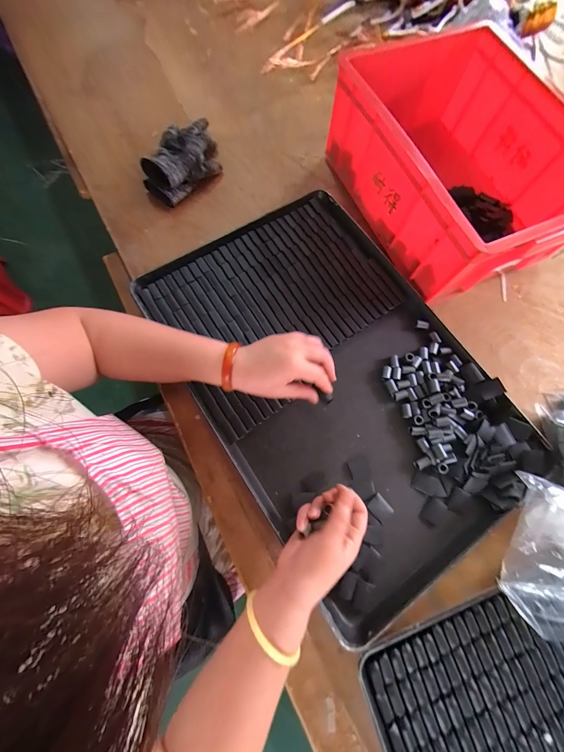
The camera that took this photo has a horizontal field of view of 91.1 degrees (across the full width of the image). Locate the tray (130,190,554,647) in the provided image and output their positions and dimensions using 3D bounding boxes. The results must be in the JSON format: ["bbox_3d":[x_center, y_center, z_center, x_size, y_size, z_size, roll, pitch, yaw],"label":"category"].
[{"bbox_3d":[0.079,-0.008,0.423,0.394,0.063,0.590,-34,79,-11],"label":"tray"}]

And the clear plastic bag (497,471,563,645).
[{"bbox_3d":[0.342,0.226,0.339,0.111,0.078,0.169,29,75,5],"label":"clear plastic bag"}]

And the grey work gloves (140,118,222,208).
[{"bbox_3d":[-0.180,-0.399,0.512,0.167,0.055,0.101,-42,80,-12],"label":"grey work gloves"}]

